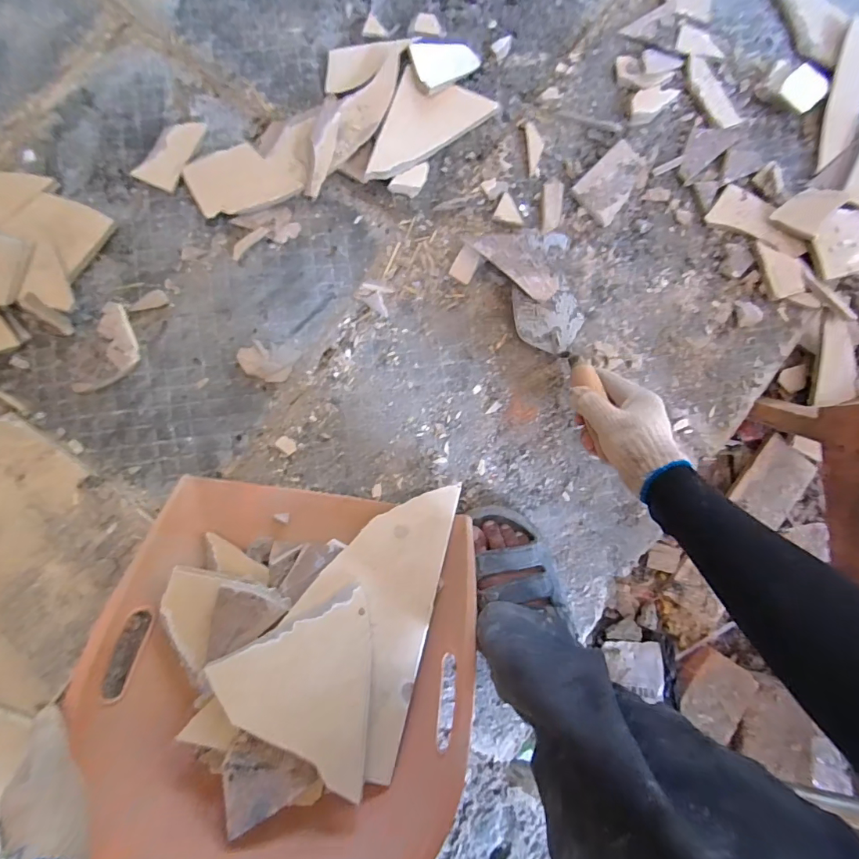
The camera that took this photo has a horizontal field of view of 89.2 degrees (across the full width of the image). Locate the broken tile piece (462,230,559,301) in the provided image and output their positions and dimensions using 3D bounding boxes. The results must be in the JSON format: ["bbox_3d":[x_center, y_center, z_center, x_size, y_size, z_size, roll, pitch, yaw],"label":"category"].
[{"bbox_3d":[0.120,-0.228,0.566,0.126,0.009,0.068,39,87,0],"label":"broken tile piece"}]

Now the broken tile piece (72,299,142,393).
[{"bbox_3d":[-0.400,-0.098,0.552,0.058,0.008,0.116,18,86,-2],"label":"broken tile piece"}]

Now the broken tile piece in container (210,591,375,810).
[{"bbox_3d":[-0.118,0.295,0.464,0.163,0.012,0.174,-22,84,-23],"label":"broken tile piece in container"}]

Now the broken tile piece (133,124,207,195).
[{"bbox_3d":[-0.335,-0.363,0.570,0.052,0.012,0.103,29,85,-2],"label":"broken tile piece"}]

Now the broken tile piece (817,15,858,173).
[{"bbox_3d":[0.601,-0.484,0.624,0.050,0.013,0.212,16,86,-3],"label":"broken tile piece"}]

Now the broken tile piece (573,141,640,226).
[{"bbox_3d":[0.254,-0.342,0.602,0.066,0.014,0.110,43,85,0],"label":"broken tile piece"}]

